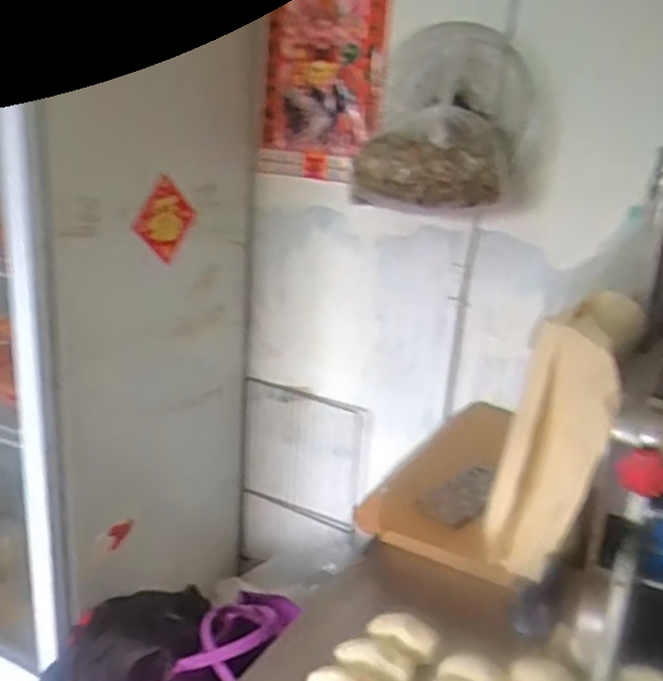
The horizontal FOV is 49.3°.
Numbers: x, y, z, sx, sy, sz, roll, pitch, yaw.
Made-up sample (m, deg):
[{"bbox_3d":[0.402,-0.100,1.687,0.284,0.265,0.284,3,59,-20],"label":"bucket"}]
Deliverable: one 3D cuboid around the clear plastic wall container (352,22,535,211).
[{"bbox_3d":[0.178,-0.354,1.138,0.251,0.270,0.231,8,18,11],"label":"clear plastic wall container"}]

